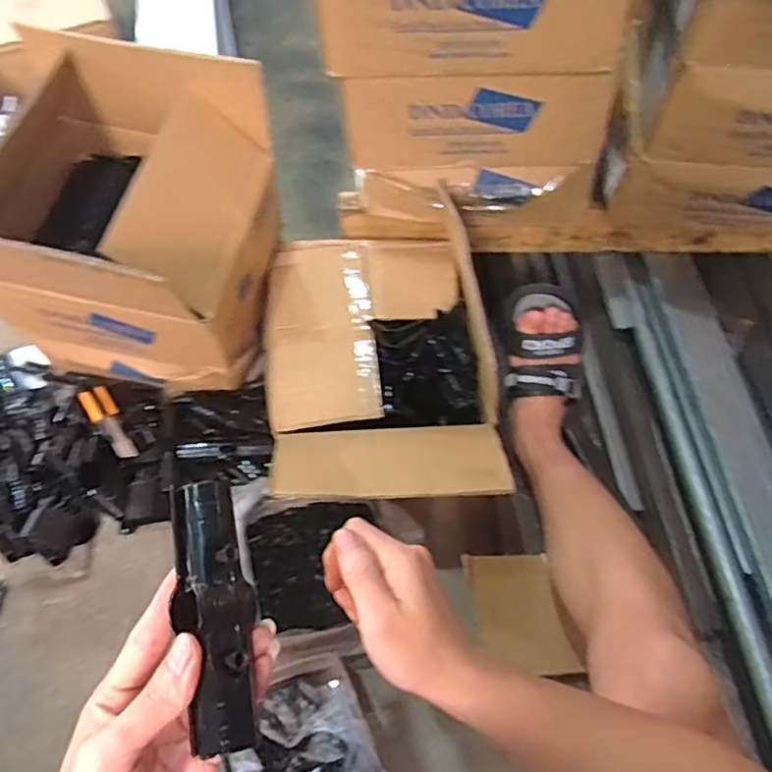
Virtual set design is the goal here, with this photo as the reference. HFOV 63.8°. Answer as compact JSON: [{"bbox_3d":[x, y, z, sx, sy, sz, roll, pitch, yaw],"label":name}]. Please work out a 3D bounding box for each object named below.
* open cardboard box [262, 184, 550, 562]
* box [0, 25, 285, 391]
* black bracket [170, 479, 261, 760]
[{"bbox_3d":[0.001,-0.014,0.836,0.319,0.230,0.475,-12,61,-7],"label":"open cardboard box"},{"bbox_3d":[-0.316,-0.188,0.802,0.289,0.321,0.305,12,61,6],"label":"box"},{"bbox_3d":[-0.086,0.113,0.317,0.035,0.021,0.130,-11,69,-7],"label":"black bracket"}]

